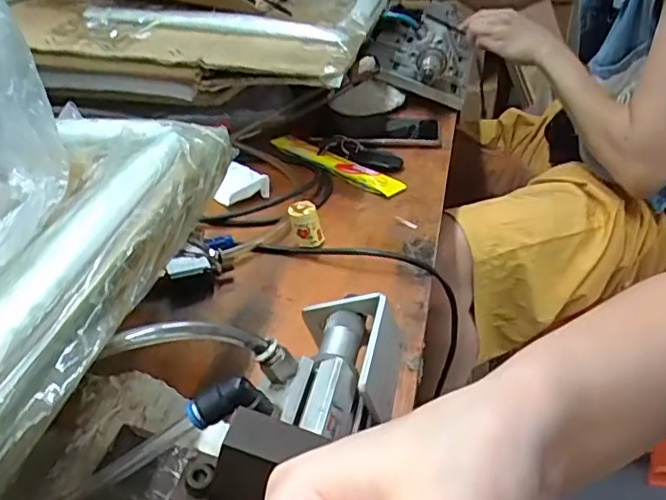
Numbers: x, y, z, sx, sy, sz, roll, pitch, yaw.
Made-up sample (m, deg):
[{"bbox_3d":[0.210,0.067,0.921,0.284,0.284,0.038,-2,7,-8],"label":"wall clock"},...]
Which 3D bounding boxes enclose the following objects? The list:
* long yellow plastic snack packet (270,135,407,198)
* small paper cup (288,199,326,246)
[{"bbox_3d":[0.001,-0.106,0.694,0.034,0.013,0.203,-29,41,-34],"label":"long yellow plastic snack packet"},{"bbox_3d":[-0.024,-0.025,0.545,0.029,0.039,0.021,-4,33,-1],"label":"small paper cup"}]

